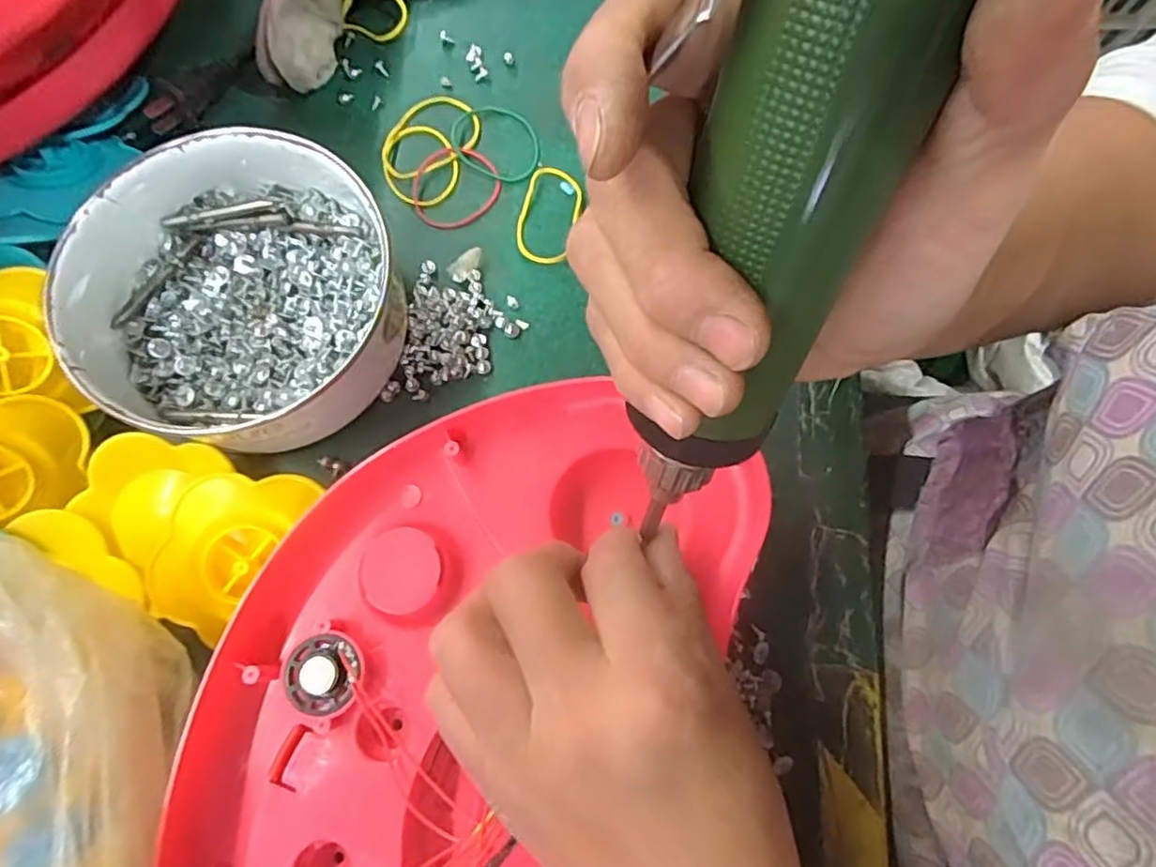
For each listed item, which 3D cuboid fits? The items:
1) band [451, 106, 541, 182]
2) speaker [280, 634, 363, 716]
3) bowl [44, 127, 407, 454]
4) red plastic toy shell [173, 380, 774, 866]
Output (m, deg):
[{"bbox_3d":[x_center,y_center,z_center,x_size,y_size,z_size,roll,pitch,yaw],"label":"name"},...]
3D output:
[{"bbox_3d":[-0.045,-0.160,0.357,0.051,0.004,0.045,12,75,5],"label":"band"},{"bbox_3d":[-0.096,0.090,0.242,0.029,0.015,0.027,0,74,2],"label":"speaker"},{"bbox_3d":[-0.162,-0.062,0.299,0.145,0.058,0.131,-6,74,0],"label":"bowl"},{"bbox_3d":[-0.032,0.144,0.238,0.215,0.039,0.334,5,74,3],"label":"red plastic toy shell"}]

